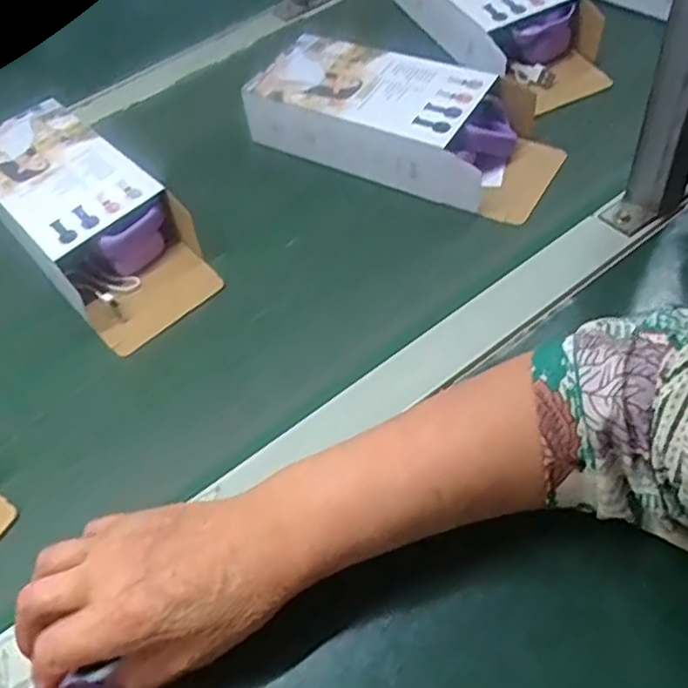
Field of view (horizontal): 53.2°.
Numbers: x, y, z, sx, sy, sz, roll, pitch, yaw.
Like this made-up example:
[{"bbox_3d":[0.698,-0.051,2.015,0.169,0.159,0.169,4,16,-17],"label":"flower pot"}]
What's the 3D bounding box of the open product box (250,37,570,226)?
[{"bbox_3d":[0.047,-0.176,0.551,0.243,0.073,0.087,21,55,25],"label":"open product box"}]

